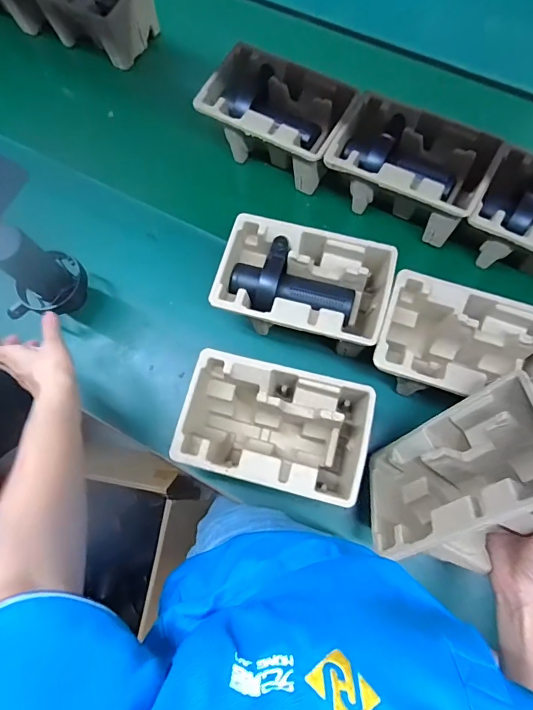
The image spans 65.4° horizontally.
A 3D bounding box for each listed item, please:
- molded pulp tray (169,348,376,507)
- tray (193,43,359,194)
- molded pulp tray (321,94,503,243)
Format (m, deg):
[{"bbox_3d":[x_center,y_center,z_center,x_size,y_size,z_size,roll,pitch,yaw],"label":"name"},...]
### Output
[{"bbox_3d":[0.011,0.097,0.556,0.225,0.113,0.144,13,76,6],"label":"molded pulp tray"},{"bbox_3d":[0.017,-0.381,0.682,0.228,0.103,0.141,27,78,9],"label":"tray"},{"bbox_3d":[0.214,-0.284,0.649,0.231,0.101,0.140,27,78,9],"label":"molded pulp tray"}]

